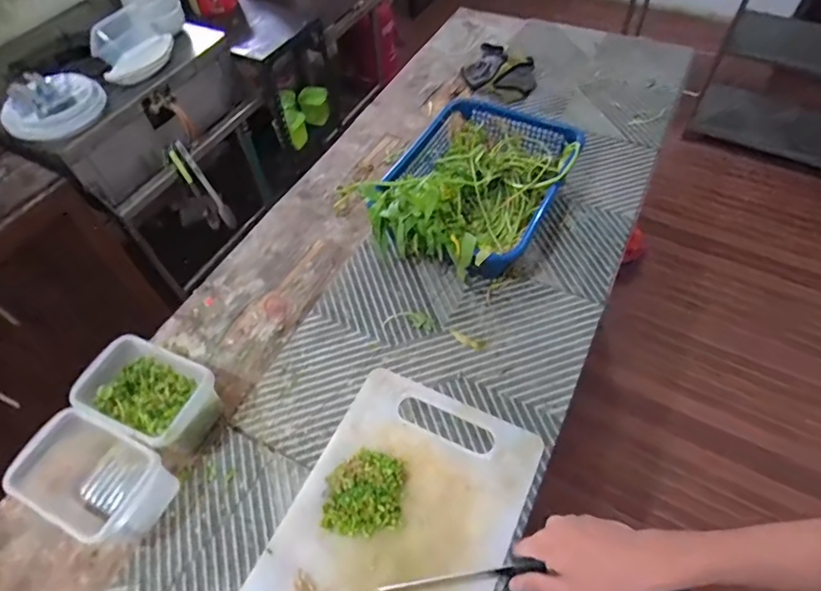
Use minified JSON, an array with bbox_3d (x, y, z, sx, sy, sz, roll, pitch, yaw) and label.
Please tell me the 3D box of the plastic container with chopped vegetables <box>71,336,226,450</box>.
[{"bbox_3d":[-0.336,0.133,0.648,0.153,0.095,0.104,18,59,17],"label":"plastic container with chopped vegetables"}]

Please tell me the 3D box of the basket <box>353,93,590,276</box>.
[{"bbox_3d":[0.100,-0.194,0.811,0.271,0.145,0.356,27,61,22],"label":"basket"}]

